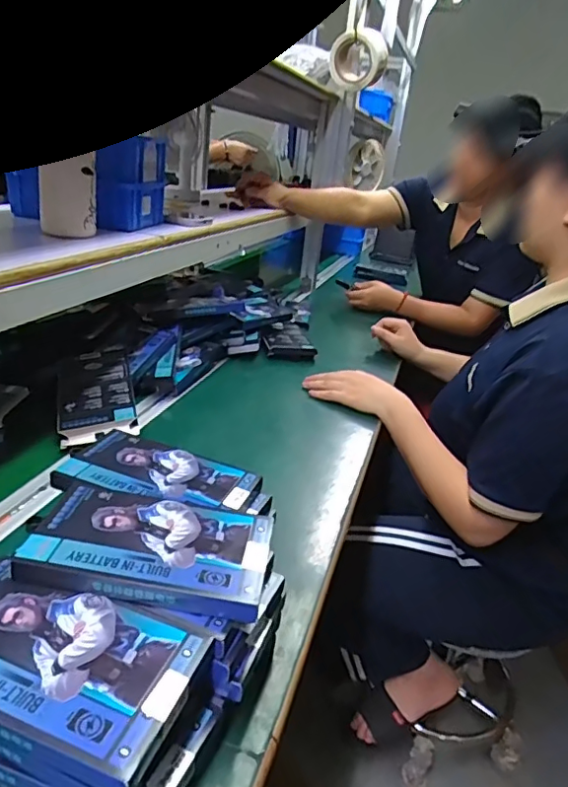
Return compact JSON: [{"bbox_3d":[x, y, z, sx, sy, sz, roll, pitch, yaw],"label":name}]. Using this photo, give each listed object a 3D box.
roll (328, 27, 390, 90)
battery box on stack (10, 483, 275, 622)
[{"bbox_3d":[0.170,-0.767,1.270,0.129,0.114,0.071,8,24,3],"label":"roll"},{"bbox_3d":[-0.093,0.108,0.408,0.164,0.018,0.109,8,24,3],"label":"battery box on stack"}]

